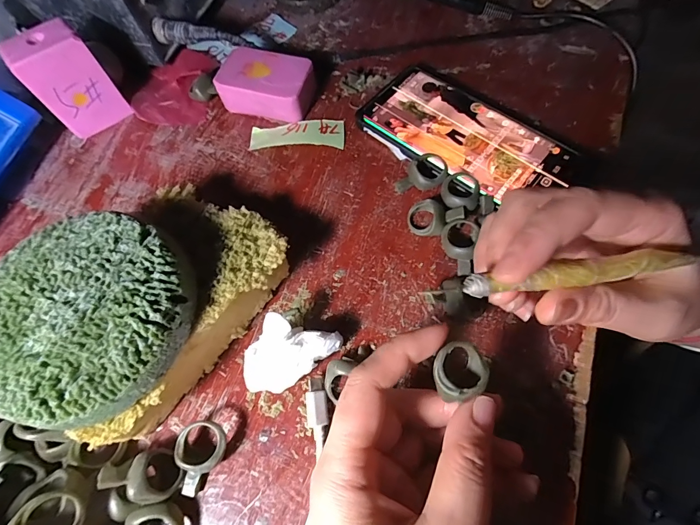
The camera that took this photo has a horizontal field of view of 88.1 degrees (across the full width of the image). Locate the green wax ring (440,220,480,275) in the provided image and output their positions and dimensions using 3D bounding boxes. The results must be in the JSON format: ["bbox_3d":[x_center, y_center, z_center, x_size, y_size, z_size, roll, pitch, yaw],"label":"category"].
[{"bbox_3d":[0.069,-0.010,0.234,0.022,0.017,0.035,12,67,9],"label":"green wax ring"}]

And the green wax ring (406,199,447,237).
[{"bbox_3d":[0.051,-0.030,0.244,0.025,0.016,0.023,-1,66,3],"label":"green wax ring"}]

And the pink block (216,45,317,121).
[{"bbox_3d":[-0.066,-0.143,0.294,0.070,0.028,0.045,15,68,10],"label":"pink block"}]

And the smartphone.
[{"bbox_3d":[0.089,-0.095,0.274,0.158,0.013,0.080,37,73,18],"label":"smartphone"}]

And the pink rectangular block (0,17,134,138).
[{"bbox_3d":[-0.210,-0.136,0.275,0.048,0.074,0.024,-33,68,-11],"label":"pink rectangular block"}]

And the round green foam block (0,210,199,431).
[{"bbox_3d":[-0.131,0.023,0.176,0.100,0.019,0.096,15,68,9],"label":"round green foam block"}]

